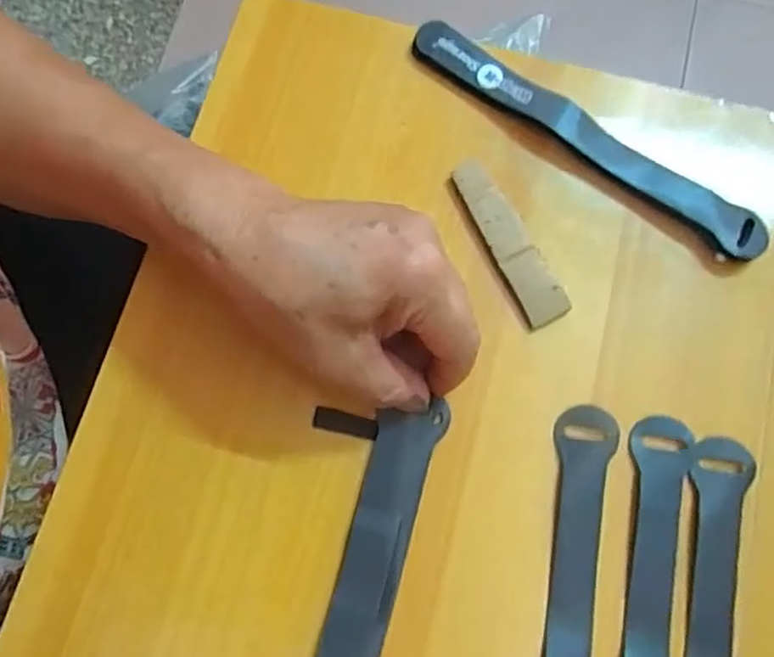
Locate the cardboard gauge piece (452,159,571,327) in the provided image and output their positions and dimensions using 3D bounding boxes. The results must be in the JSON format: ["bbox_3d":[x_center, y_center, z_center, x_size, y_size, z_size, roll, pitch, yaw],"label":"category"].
[{"bbox_3d":[0.058,-0.042,0.318,0.020,0.009,0.086,-25,78,-6],"label":"cardboard gauge piece"}]

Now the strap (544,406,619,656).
[{"bbox_3d":[0.072,0.130,0.273,0.024,0.007,0.195,11,77,2],"label":"strap"}]

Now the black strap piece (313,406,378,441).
[{"bbox_3d":[-0.018,0.042,0.296,0.029,0.004,0.010,12,77,3],"label":"black strap piece"}]

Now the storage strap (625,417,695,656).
[{"bbox_3d":[0.105,0.134,0.272,0.023,0.007,0.194,11,77,2],"label":"storage strap"}]

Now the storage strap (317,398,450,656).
[{"bbox_3d":[-0.011,0.115,0.276,0.026,0.007,0.175,16,75,4],"label":"storage strap"}]

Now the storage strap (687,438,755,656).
[{"bbox_3d":[0.131,0.143,0.270,0.025,0.005,0.193,11,74,-4],"label":"storage strap"}]

